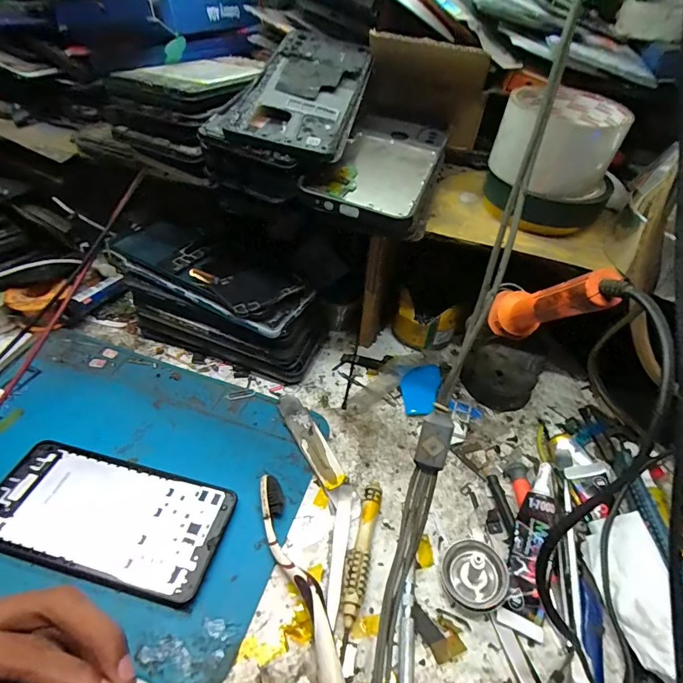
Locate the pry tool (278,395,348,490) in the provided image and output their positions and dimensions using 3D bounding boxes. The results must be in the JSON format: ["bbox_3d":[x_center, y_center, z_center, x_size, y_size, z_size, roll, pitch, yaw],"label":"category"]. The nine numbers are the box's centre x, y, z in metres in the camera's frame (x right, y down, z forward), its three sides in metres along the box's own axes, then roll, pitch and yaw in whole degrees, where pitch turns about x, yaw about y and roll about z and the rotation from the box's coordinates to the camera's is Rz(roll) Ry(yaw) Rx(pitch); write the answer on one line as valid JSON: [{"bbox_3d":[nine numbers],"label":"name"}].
[{"bbox_3d":[-0.027,0.080,0.344,0.020,0.008,0.092,-21,51,-25],"label":"pry tool"}]

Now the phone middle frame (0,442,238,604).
[{"bbox_3d":[-0.163,0.119,0.289,0.164,0.007,0.076,13,45,7],"label":"phone middle frame"}]

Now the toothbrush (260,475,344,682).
[{"bbox_3d":[-0.021,0.159,0.250,0.019,0.024,0.176,-14,48,-19],"label":"toothbrush"}]

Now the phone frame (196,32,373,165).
[{"bbox_3d":[-0.030,-0.182,0.303,0.094,0.012,0.141,16,60,4],"label":"phone frame"}]

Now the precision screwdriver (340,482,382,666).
[{"bbox_3d":[0.012,0.145,0.276,0.014,0.014,0.104,12,45,7],"label":"precision screwdriver"}]

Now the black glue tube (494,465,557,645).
[{"bbox_3d":[0.129,0.137,0.284,0.028,0.011,0.107,18,61,12],"label":"black glue tube"}]

